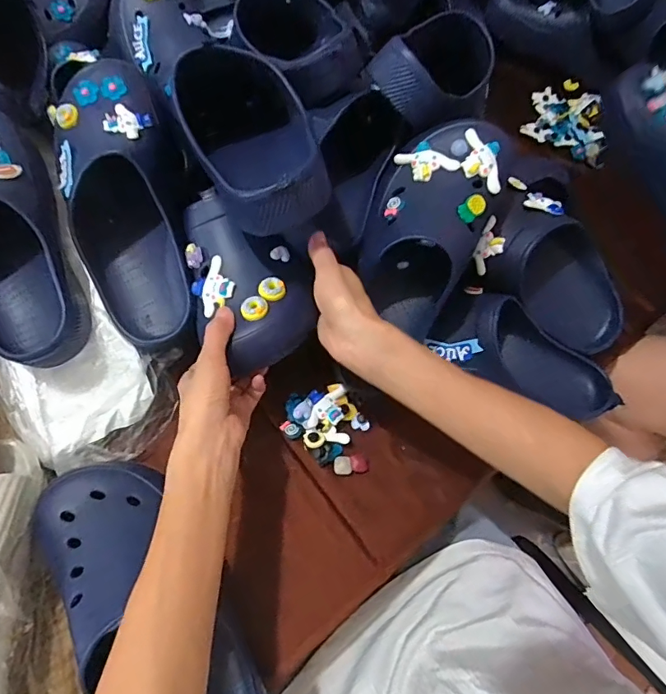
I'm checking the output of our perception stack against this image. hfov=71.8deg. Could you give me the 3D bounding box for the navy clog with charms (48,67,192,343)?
[{"bbox_3d":[-0.201,-0.147,0.449,0.108,0.097,0.289,-13,88,-11],"label":"navy clog with charms"}]

